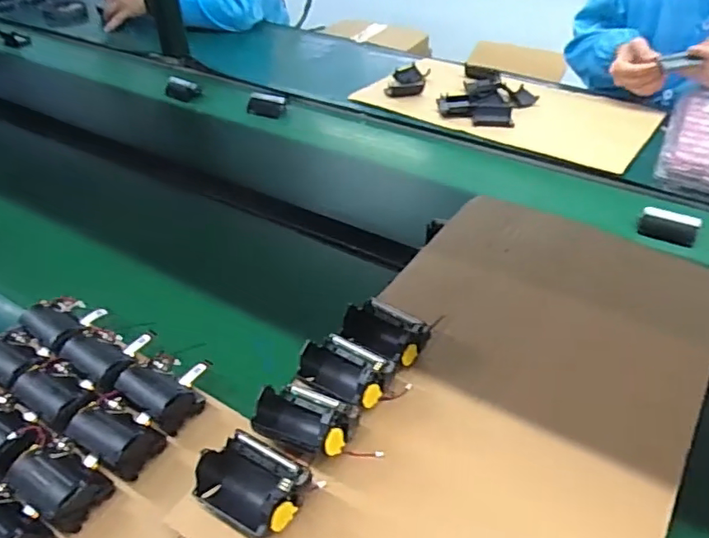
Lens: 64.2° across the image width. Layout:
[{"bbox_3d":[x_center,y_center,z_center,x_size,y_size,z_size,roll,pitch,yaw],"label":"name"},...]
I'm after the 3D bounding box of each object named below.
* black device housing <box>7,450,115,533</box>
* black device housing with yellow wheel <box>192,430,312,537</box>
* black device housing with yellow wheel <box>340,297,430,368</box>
[{"bbox_3d":[-0.238,0.170,0.454,0.067,0.043,0.050,22,46,25],"label":"black device housing"},{"bbox_3d":[-0.074,0.153,0.404,0.071,0.047,0.055,20,45,23],"label":"black device housing with yellow wheel"},{"bbox_3d":[0.027,0.058,0.521,0.072,0.042,0.054,29,49,30],"label":"black device housing with yellow wheel"}]

